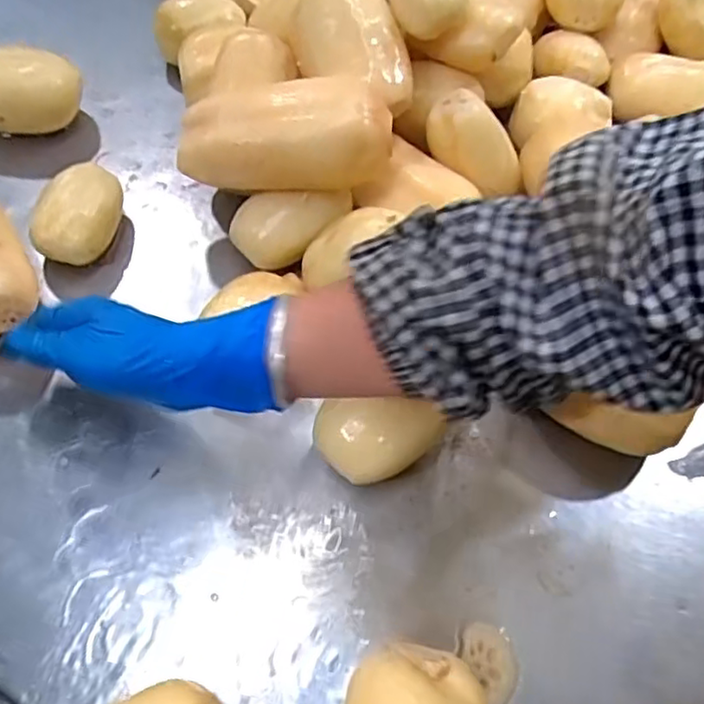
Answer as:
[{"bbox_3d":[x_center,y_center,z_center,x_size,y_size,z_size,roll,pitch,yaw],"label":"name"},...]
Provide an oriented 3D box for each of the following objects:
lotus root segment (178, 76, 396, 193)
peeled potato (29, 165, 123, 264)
[{"bbox_3d":[-0.050,-0.162,0.472,0.152,0.066,0.051,6,58,-1],"label":"lotus root segment"},{"bbox_3d":[-0.212,-0.107,0.510,0.048,0.051,0.087,15,59,4],"label":"peeled potato"}]

